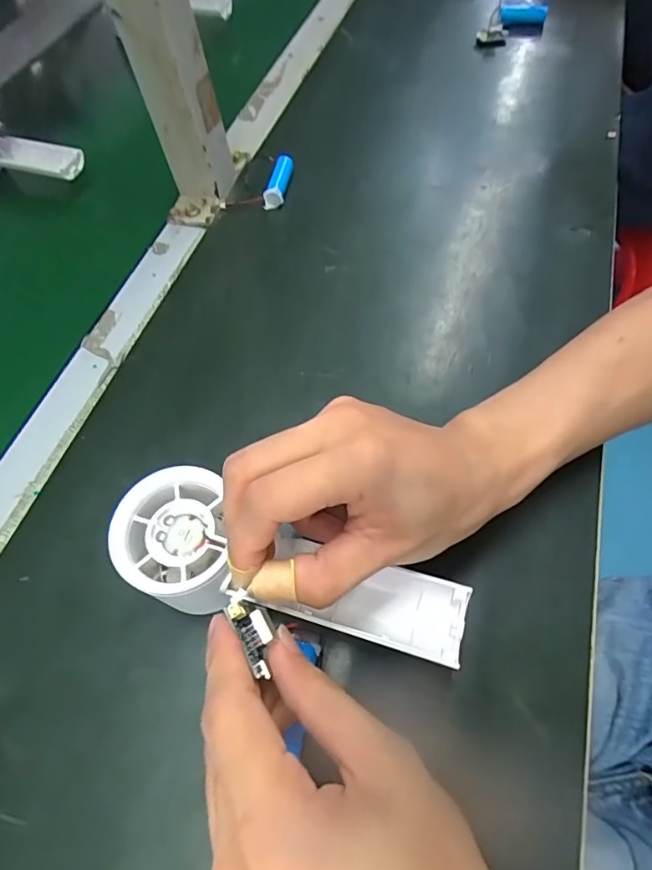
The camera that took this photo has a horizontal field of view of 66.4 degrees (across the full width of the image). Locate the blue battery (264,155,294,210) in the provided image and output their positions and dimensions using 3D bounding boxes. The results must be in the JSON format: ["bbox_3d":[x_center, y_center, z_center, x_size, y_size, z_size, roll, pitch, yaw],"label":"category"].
[{"bbox_3d":[-0.039,-0.212,0.417,0.016,0.018,0.052,6,61,7],"label":"blue battery"}]

